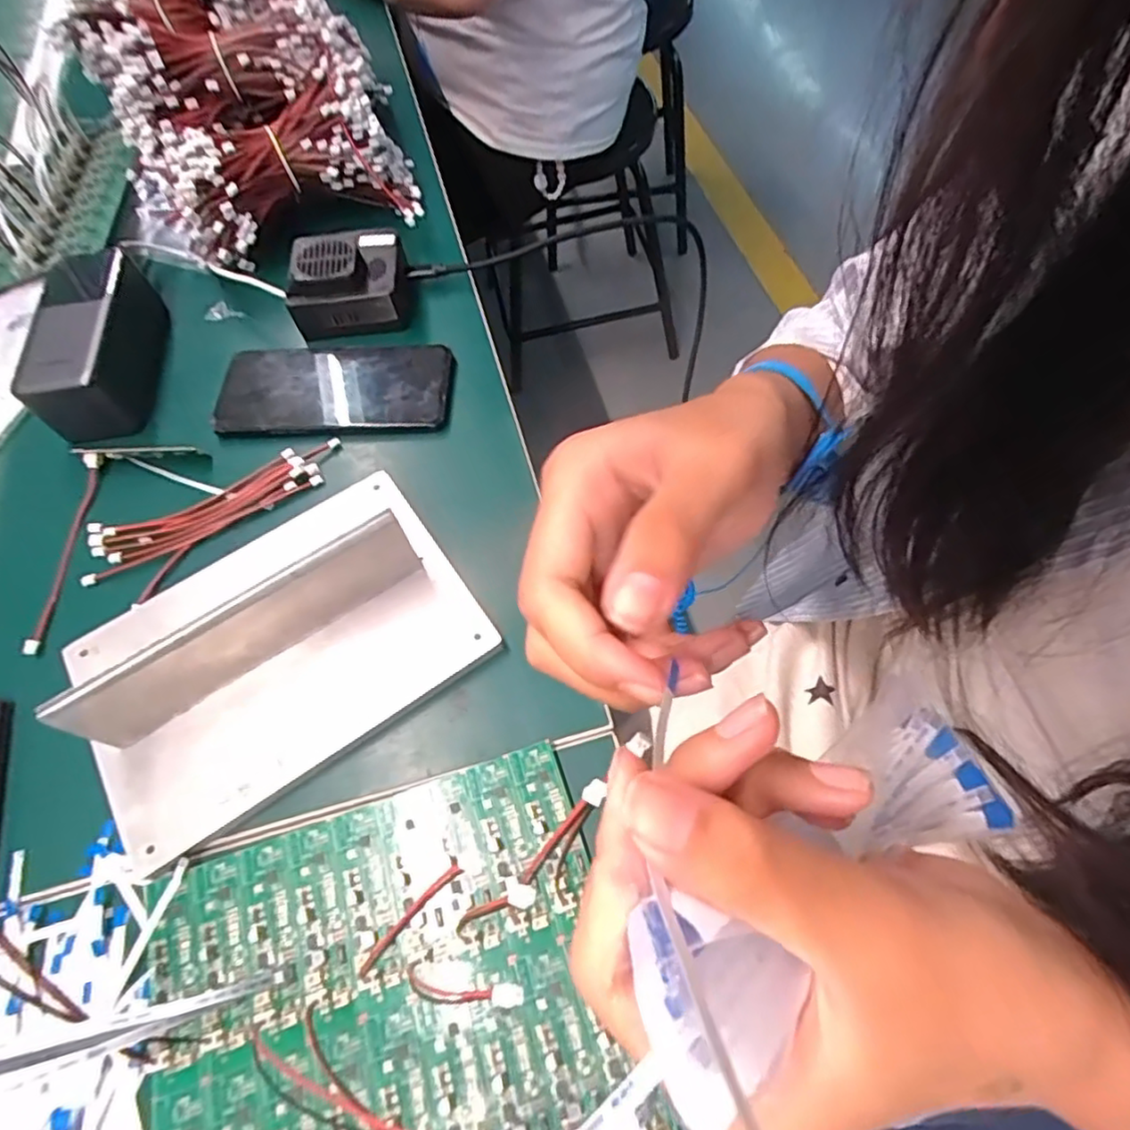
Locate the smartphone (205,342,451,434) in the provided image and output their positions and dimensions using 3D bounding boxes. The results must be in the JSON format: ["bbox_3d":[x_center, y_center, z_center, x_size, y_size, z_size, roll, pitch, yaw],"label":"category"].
[{"bbox_3d":[-0.156,-0.123,0.442,0.157,0.008,0.075,-1,61,3],"label":"smartphone"}]

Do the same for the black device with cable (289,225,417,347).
[{"bbox_3d":[-0.151,-0.199,0.451,0.077,0.039,0.068,-11,61,-2],"label":"black device with cable"}]

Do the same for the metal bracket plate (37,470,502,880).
[{"bbox_3d":[-0.155,0.033,0.330,0.196,0.062,0.137,-33,64,-14],"label":"metal bracket plate"}]

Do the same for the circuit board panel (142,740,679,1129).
[{"bbox_3d":[-0.076,0.181,0.276,0.194,0.009,0.159,-15,61,-4],"label":"circuit board panel"}]

